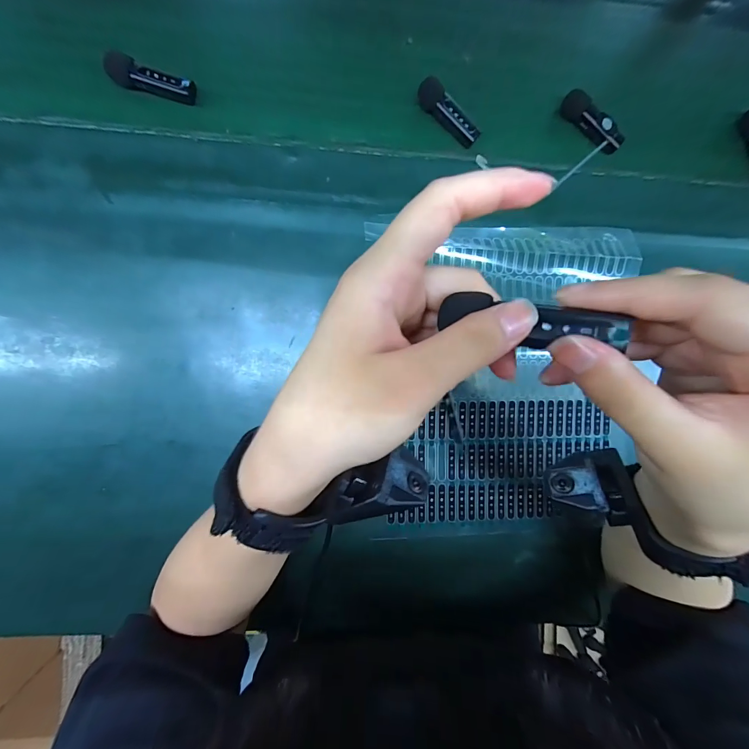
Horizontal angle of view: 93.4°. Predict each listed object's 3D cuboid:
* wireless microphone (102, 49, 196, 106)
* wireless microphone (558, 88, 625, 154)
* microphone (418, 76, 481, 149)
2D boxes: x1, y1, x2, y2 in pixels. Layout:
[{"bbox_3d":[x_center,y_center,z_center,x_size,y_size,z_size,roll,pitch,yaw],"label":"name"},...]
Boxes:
[{"bbox_3d":[-0.173,-0.230,0.276,0.061,0.015,0.018,14,90,-5],"label":"wireless microphone"},{"bbox_3d":[0.191,-0.221,0.309,0.063,0.015,0.018,36,88,-5],"label":"wireless microphone"},{"bbox_3d":[0.064,-0.222,0.301,0.062,0.014,0.020,39,88,-5],"label":"microphone"}]

